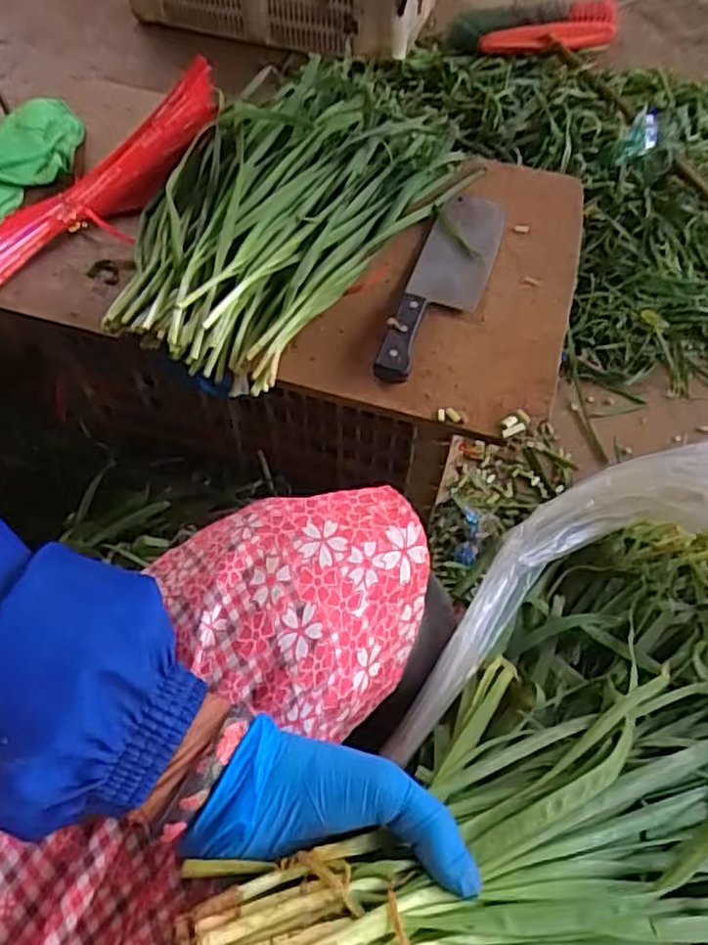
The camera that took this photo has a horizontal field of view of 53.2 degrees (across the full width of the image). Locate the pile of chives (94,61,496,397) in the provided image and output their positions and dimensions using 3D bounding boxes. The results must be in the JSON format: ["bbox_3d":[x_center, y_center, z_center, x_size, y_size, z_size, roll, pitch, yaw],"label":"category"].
[{"bbox_3d":[-0.070,-0.263,0.678,0.240,0.084,0.404,29,62,16],"label":"pile of chives"}]

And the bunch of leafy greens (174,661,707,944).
[{"bbox_3d":[0.076,0.191,0.326,0.303,0.071,0.159,-4,53,-25],"label":"bunch of leafy greens"}]

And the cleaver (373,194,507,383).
[{"bbox_3d":[0.087,-0.179,0.662,0.069,0.017,0.262,16,59,9],"label":"cleaver"}]

